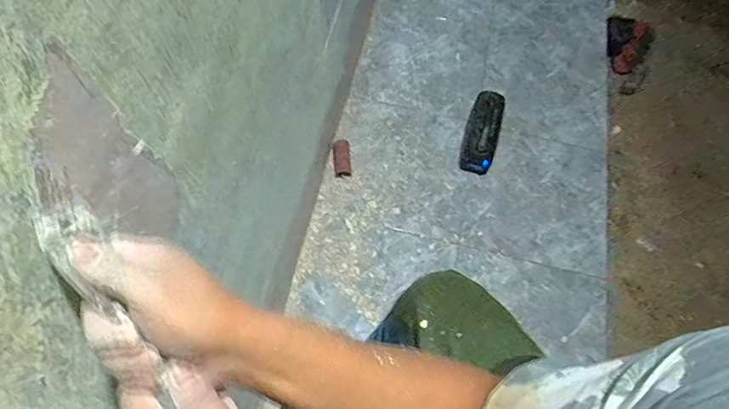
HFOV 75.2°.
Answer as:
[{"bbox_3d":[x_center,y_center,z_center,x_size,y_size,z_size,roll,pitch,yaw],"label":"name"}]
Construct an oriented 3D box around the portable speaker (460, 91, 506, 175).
[{"bbox_3d":[0.343,-0.214,1.370,0.099,0.105,0.249,17,65,5],"label":"portable speaker"}]

